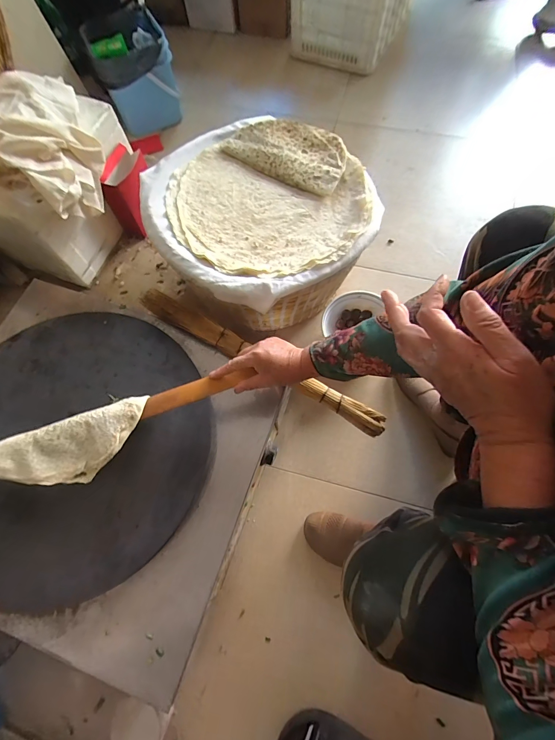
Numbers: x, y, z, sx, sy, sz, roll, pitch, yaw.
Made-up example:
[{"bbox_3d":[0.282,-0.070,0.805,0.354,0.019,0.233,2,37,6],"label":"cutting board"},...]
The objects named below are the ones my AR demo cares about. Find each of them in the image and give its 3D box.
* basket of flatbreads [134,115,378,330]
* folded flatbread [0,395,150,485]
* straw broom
[{"bbox_3d":[-0.043,-0.325,0.797,0.455,0.251,0.478,-1,69,2],"label":"basket of flatbreads"},{"bbox_3d":[-0.323,0.123,0.516,0.247,0.027,0.097,-21,70,-6],"label":"folded flatbread"},{"bbox_3d":[-0.049,-0.025,0.664,0.555,0.041,0.050,30,73,12],"label":"straw broom"}]

